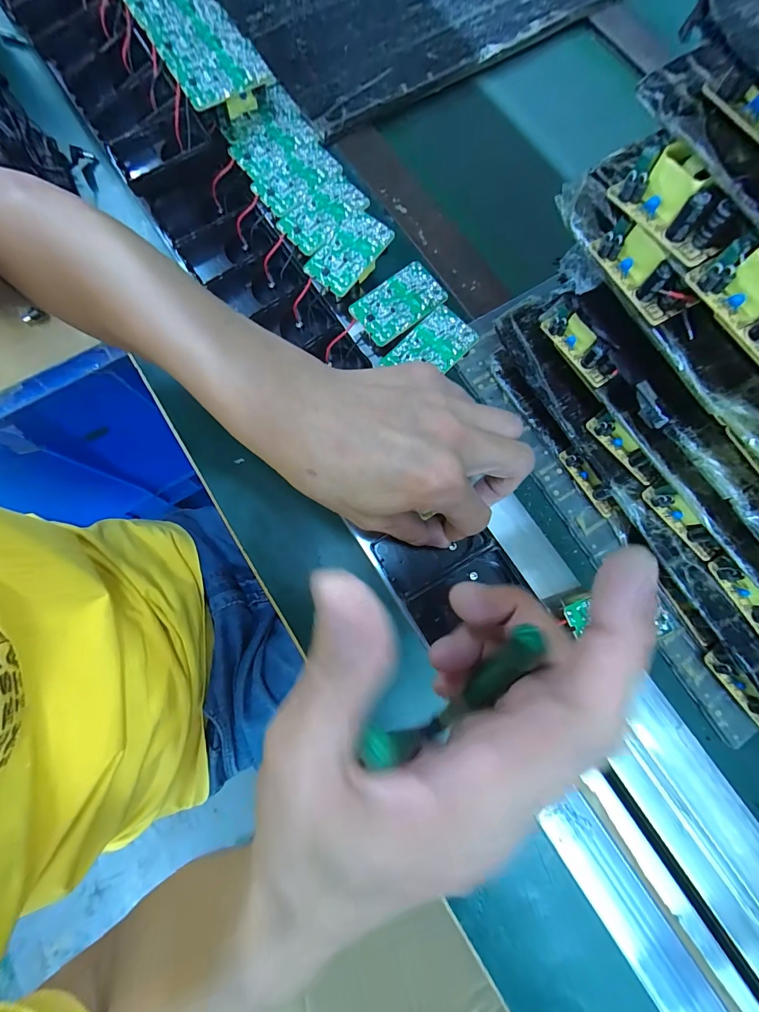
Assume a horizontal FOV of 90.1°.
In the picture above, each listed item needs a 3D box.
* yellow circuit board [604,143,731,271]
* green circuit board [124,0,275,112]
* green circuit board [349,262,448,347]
[{"bbox_3d":[0.148,-0.151,0.190,0.023,0.025,0.060,-30,80,-7],"label":"yellow circuit board"},{"bbox_3d":[-0.142,-0.357,0.285,0.060,0.010,0.124,-33,85,-7],"label":"green circuit board"},{"bbox_3d":[0.014,-0.143,0.267,0.063,0.008,0.038,-36,81,-8],"label":"green circuit board"}]

